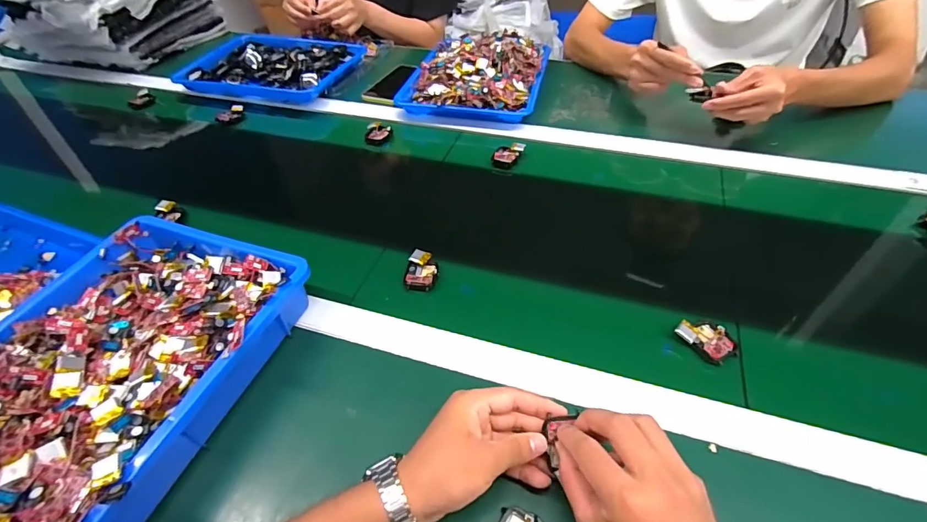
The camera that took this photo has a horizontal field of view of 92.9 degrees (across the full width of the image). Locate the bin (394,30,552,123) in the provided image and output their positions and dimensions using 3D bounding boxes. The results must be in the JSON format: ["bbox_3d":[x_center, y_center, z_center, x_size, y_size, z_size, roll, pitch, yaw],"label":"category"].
[{"bbox_3d":[0.029,-0.356,0.835,0.242,0.068,0.273,12,49,14],"label":"bin"}]

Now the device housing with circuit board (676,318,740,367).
[{"bbox_3d":[0.248,0.079,0.447,0.042,0.017,0.053,-33,54,-25],"label":"device housing with circuit board"}]

